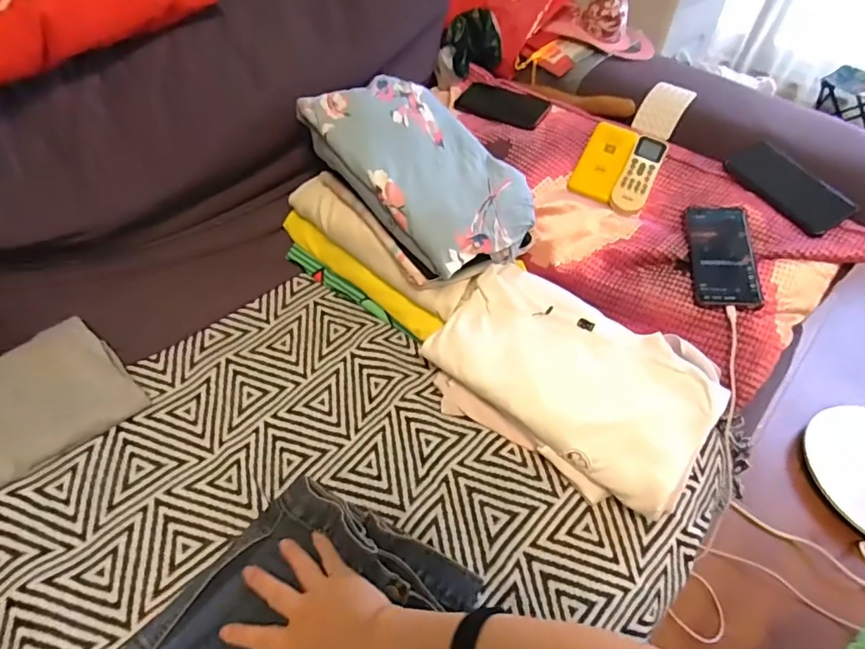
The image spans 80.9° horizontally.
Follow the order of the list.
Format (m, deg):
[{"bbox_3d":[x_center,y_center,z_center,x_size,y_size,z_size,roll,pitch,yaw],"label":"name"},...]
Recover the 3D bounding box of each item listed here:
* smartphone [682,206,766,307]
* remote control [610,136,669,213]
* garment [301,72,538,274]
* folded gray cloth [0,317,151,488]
[{"bbox_3d":[0.380,-0.093,0.666,0.078,0.013,0.165,0,62,12],"label":"smartphone"},{"bbox_3d":[0.311,-0.228,0.761,0.051,0.017,0.141,24,73,17],"label":"remote control"},{"bbox_3d":[-0.012,-0.207,0.657,0.182,0.066,0.317,-36,75,-24],"label":"garment"},{"bbox_3d":[-0.473,0.101,0.550,0.255,0.017,0.137,-34,89,-36],"label":"folded gray cloth"}]

